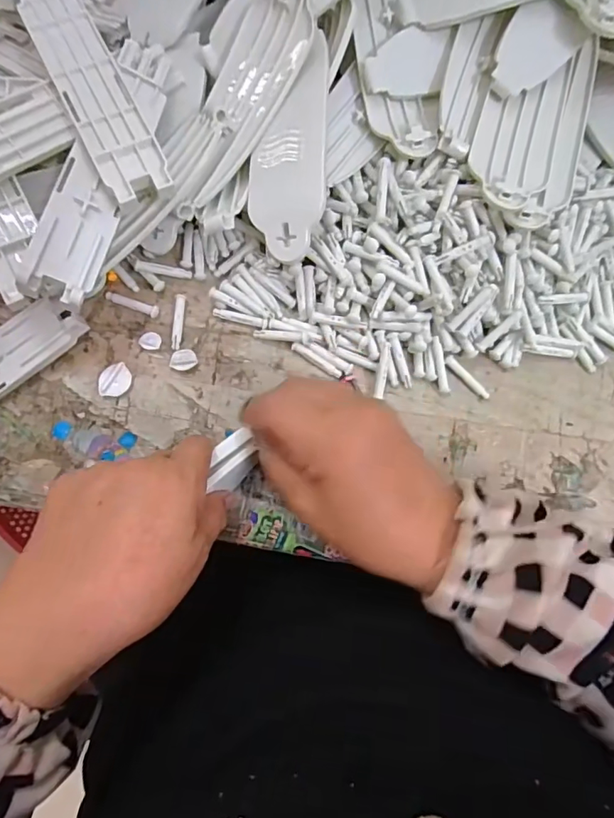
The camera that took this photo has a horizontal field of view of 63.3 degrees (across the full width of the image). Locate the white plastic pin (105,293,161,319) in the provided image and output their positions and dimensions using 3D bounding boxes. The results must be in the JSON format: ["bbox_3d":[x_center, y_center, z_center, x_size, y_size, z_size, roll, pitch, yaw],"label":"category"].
[{"bbox_3d":[-0.124,-0.074,0.352,0.039,0.008,0.008,19,78,3],"label":"white plastic pin"}]

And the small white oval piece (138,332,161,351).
[{"bbox_3d":[-0.109,-0.047,0.349,0.014,0.004,0.013,27,79,4],"label":"small white oval piece"}]

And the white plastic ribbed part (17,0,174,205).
[{"bbox_3d":[-0.136,-0.206,0.310,0.039,0.012,0.183,-26,81,-6],"label":"white plastic ribbed part"}]

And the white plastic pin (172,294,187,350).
[{"bbox_3d":[-0.090,-0.061,0.350,0.007,0.008,0.040,3,78,0],"label":"white plastic pin"}]

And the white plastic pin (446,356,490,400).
[{"bbox_3d":[0.111,-0.022,0.345,0.039,0.004,0.007,46,104,3],"label":"white plastic pin"}]

